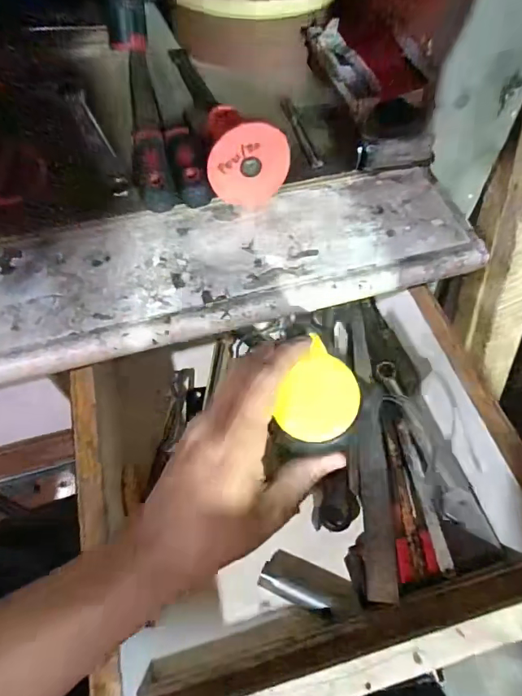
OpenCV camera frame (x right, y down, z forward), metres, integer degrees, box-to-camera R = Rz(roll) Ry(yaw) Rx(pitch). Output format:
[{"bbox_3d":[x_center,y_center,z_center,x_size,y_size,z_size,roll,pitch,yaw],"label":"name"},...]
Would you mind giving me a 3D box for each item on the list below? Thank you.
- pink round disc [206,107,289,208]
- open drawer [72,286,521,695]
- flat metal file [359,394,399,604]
[{"bbox_3d":[-0.015,-0.169,0.417,0.085,0.076,0.005,10,39,-29],"label":"pink round disc"},{"bbox_3d":[0.023,0.103,0.394,0.351,0.127,0.316,-14,59,-7],"label":"open drawer"},{"bbox_3d":[0.104,0.126,0.410,0.027,0.011,0.182,8,56,-4],"label":"flat metal file"}]

